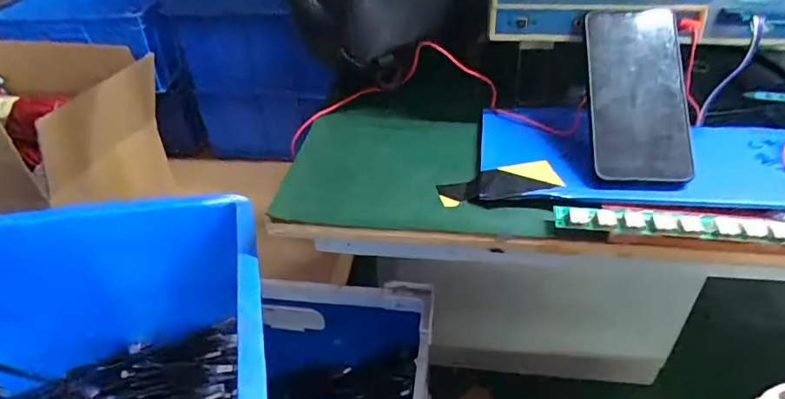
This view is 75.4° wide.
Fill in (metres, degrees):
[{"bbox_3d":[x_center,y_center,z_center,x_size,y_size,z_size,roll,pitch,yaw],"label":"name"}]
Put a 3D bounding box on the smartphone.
[{"bbox_3d":[0.207,-0.093,0.433,0.076,0.014,0.161,2,72,5],"label":"smartphone"}]

